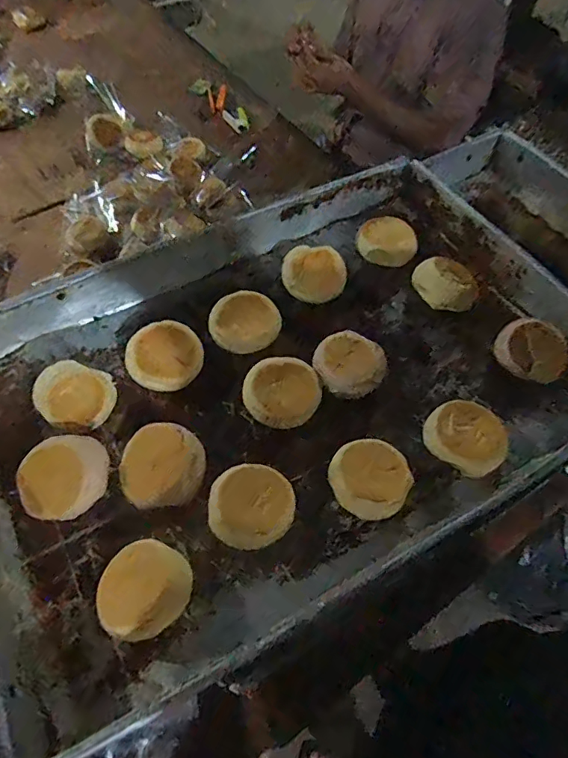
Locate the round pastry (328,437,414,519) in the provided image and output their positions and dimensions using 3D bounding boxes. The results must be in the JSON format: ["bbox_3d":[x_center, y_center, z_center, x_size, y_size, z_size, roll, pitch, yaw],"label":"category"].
[{"bbox_3d":[0.081,0.093,0.462,0.071,0.025,0.072,-1,59,1],"label":"round pastry"}]

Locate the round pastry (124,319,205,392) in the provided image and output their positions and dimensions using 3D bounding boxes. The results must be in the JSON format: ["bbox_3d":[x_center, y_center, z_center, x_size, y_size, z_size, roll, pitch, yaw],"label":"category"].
[{"bbox_3d":[-0.126,-0.026,0.527,0.075,0.020,0.075,24,64,-8],"label":"round pastry"}]

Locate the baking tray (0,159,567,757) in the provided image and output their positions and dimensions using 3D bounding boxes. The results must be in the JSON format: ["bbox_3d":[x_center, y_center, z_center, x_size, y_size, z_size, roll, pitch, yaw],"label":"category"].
[{"bbox_3d":[0.004,-0.007,0.504,0.635,0.085,0.429,-26,62,-14],"label":"baking tray"}]

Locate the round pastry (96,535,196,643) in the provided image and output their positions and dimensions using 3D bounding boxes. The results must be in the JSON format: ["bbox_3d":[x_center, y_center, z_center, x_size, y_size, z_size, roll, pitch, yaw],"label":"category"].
[{"bbox_3d":[-0.111,0.173,0.403,0.065,0.037,0.070,-1,59,1],"label":"round pastry"}]

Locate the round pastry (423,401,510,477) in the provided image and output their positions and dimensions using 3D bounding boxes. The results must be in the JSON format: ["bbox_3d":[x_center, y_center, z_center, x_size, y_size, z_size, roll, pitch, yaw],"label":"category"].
[{"bbox_3d":[0.181,0.056,0.489,0.074,0.030,0.071,-1,59,1],"label":"round pastry"}]

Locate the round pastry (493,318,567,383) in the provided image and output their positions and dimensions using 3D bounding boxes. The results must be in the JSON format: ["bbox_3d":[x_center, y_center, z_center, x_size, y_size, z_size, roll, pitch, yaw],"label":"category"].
[{"bbox_3d":[0.274,-0.033,0.542,0.061,0.025,0.073,-40,66,-20],"label":"round pastry"}]

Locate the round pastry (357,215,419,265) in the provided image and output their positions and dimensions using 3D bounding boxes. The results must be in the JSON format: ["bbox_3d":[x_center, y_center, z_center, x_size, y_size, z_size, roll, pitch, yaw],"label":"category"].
[{"bbox_3d":[0.132,-0.176,0.632,0.073,0.031,0.058,14,60,10],"label":"round pastry"}]

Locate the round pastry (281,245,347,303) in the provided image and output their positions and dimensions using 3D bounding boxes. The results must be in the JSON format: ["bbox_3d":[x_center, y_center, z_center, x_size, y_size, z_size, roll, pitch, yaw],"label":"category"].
[{"bbox_3d":[0.036,-0.124,0.598,0.079,0.040,0.065,11,60,8],"label":"round pastry"}]

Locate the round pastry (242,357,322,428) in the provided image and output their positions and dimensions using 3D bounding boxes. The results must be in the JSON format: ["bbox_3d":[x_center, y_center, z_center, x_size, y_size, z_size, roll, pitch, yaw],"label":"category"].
[{"bbox_3d":[-0.002,0.012,0.508,0.078,0.027,0.069,-7,59,-2],"label":"round pastry"}]

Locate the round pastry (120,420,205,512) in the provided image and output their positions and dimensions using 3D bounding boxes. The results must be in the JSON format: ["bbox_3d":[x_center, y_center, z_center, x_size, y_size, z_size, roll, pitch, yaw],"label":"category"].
[{"bbox_3d":[-0.113,0.080,0.461,0.073,0.033,0.072,-1,59,1],"label":"round pastry"}]

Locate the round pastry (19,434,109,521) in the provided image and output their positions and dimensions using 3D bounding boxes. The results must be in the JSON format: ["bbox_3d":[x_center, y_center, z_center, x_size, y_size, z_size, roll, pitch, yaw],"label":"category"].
[{"bbox_3d":[-0.202,0.089,0.453,0.069,0.029,0.073,-1,59,1],"label":"round pastry"}]

